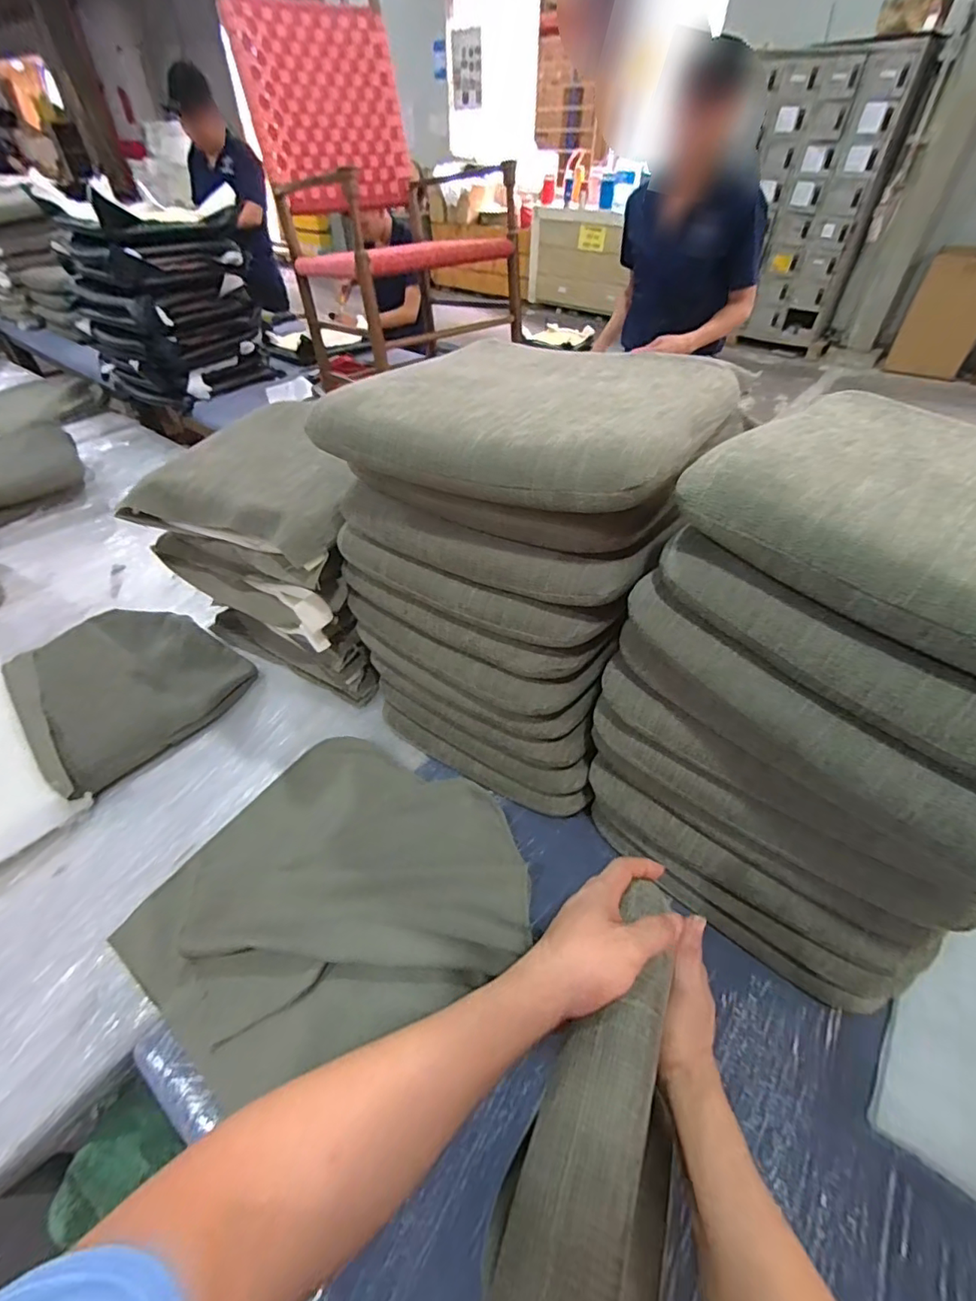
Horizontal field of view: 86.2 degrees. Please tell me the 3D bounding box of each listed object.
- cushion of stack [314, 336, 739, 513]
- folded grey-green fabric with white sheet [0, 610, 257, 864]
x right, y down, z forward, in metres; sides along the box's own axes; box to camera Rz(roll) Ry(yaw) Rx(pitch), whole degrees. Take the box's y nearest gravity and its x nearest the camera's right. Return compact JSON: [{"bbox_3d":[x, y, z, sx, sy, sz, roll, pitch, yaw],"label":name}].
[{"bbox_3d":[0.048,-0.307,0.640,0.434,0.064,0.383,23,49,22],"label":"cushion of stack"},{"bbox_3d":[-0.813,0.109,1.010,0.432,0.087,0.579,27,51,25],"label":"folded grey-green fabric with white sheet"}]

